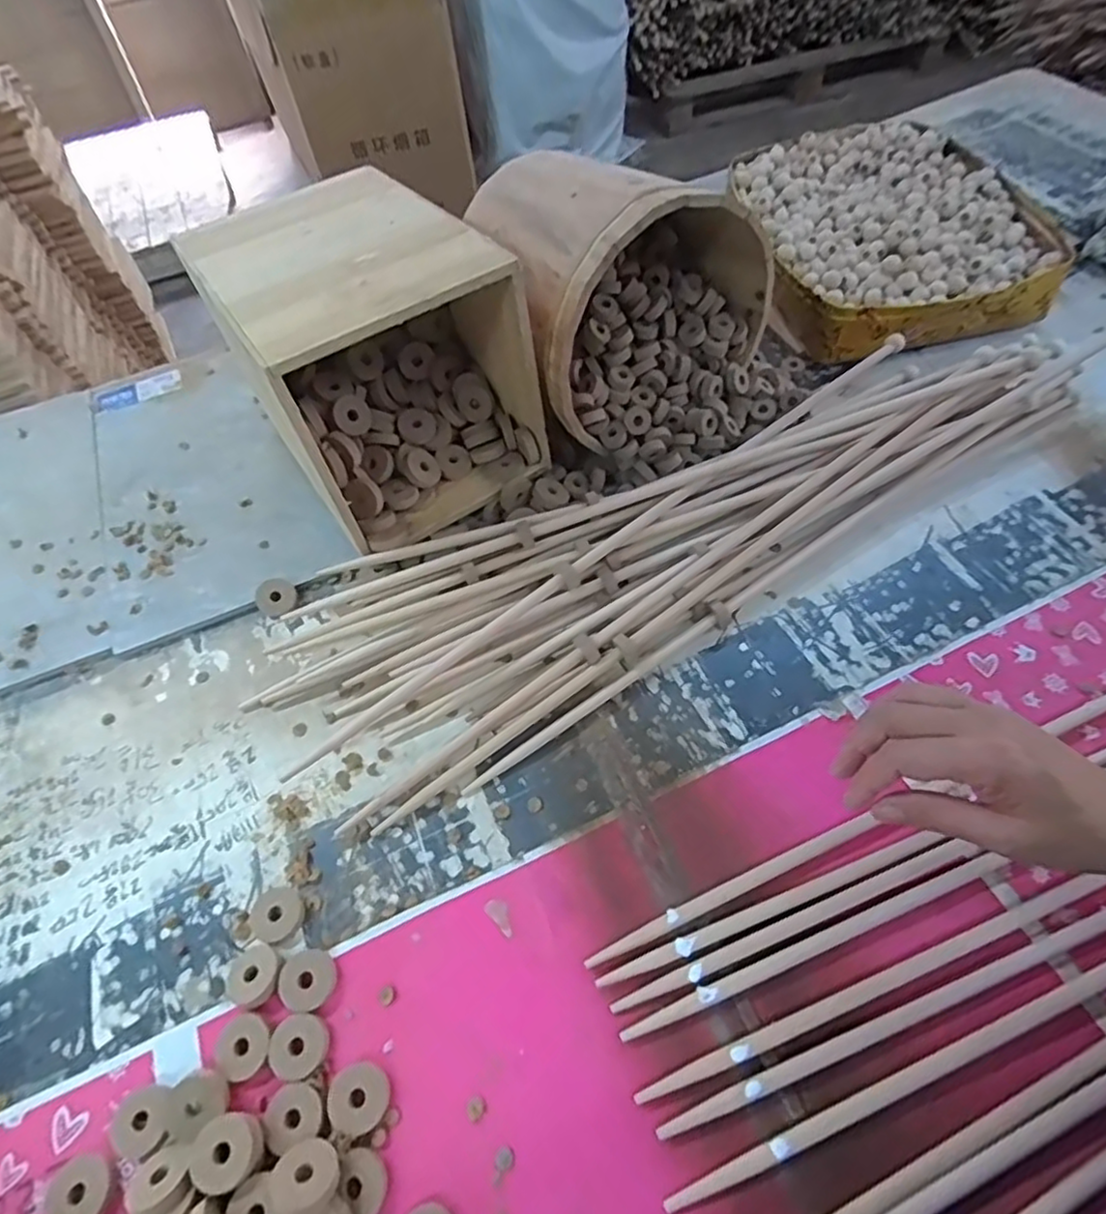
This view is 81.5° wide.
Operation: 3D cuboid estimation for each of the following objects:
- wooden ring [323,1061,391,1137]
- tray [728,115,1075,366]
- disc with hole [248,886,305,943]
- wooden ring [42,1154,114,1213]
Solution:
[{"bbox_3d":[-0.119,0.298,0.390,0.036,0.006,0.035,-3,58,4],"label":"wooden ring"},{"bbox_3d":[0.388,-0.447,0.759,0.301,0.069,0.366,-9,58,0],"label":"tray"},{"bbox_3d":[-0.195,0.215,0.452,0.040,0.007,0.034,20,62,17],"label":"disc with hole"},{"bbox_3d":[-0.277,0.342,0.373,0.038,0.006,0.035,-3,58,4],"label":"wooden ring"}]

